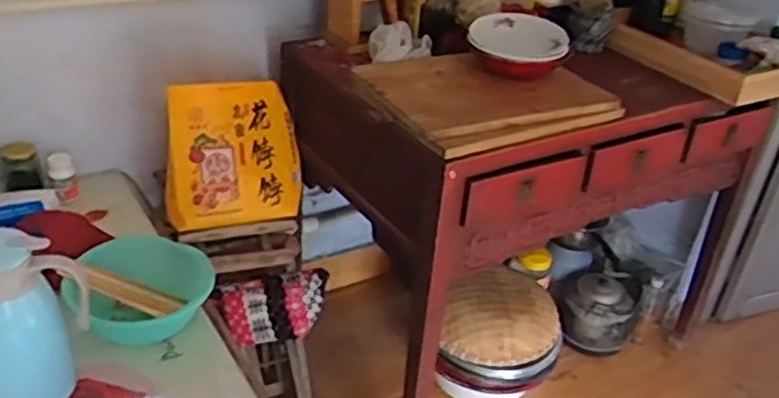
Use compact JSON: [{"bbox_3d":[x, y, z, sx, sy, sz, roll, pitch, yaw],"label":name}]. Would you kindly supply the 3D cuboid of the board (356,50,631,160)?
[{"bbox_3d":[0.198,-0.231,1.529,0.453,0.056,0.364,-16,47,-25],"label":"board"}]

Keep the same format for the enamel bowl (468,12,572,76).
[{"bbox_3d":[0.280,-0.331,1.621,0.203,0.069,0.237,-1,32,-12],"label":"enamel bowl"}]

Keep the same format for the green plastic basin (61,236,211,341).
[{"bbox_3d":[-0.442,0.162,1.360,0.255,0.137,0.255,4,32,-3],"label":"green plastic basin"}]

